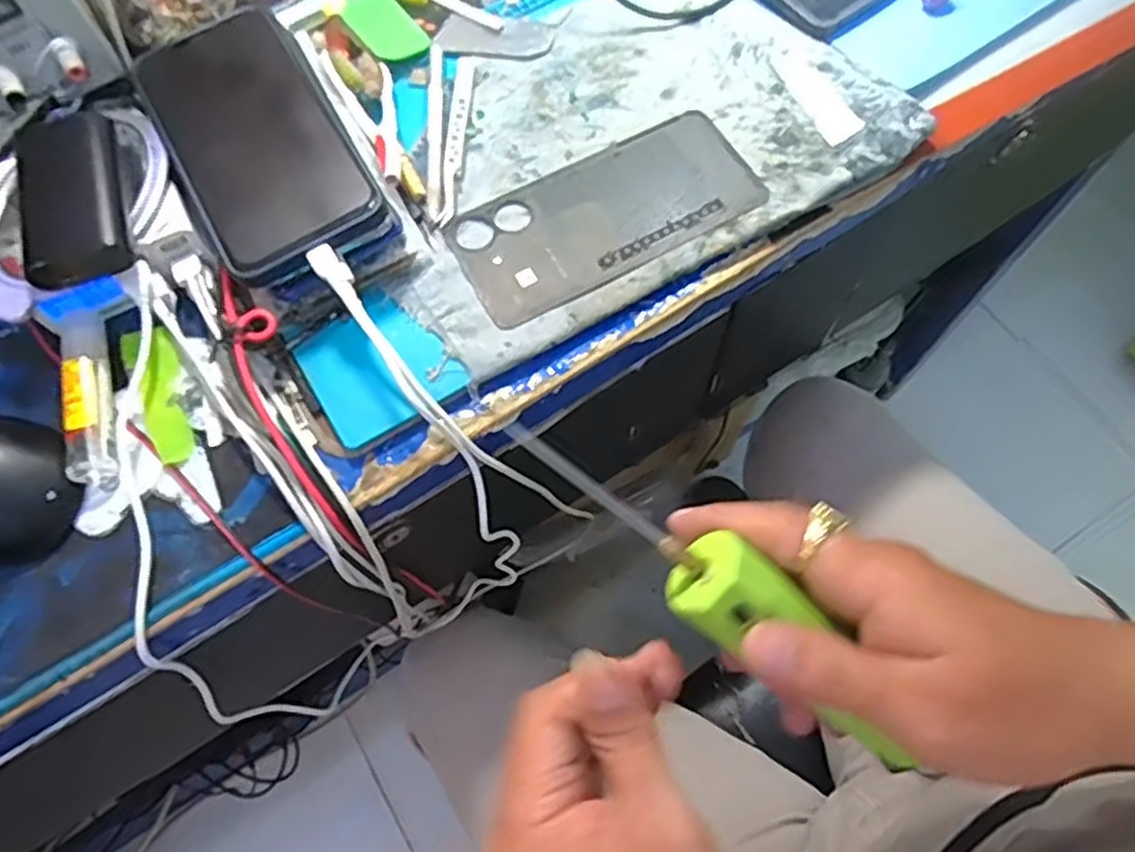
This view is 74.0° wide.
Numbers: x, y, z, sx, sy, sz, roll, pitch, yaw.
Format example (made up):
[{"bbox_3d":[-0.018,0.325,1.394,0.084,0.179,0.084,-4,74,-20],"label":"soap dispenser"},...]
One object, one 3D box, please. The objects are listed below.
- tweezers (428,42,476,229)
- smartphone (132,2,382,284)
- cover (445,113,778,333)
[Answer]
[{"bbox_3d":[-0.067,-0.165,0.423,0.024,0.006,0.121,-1,68,2],"label":"tweezers"},{"bbox_3d":[-0.157,-0.147,0.374,0.079,0.009,0.159,-29,69,-9],"label":"smartphone"},{"bbox_3d":[0.022,-0.114,0.400,0.162,0.004,0.075,-26,69,-8],"label":"cover"}]

